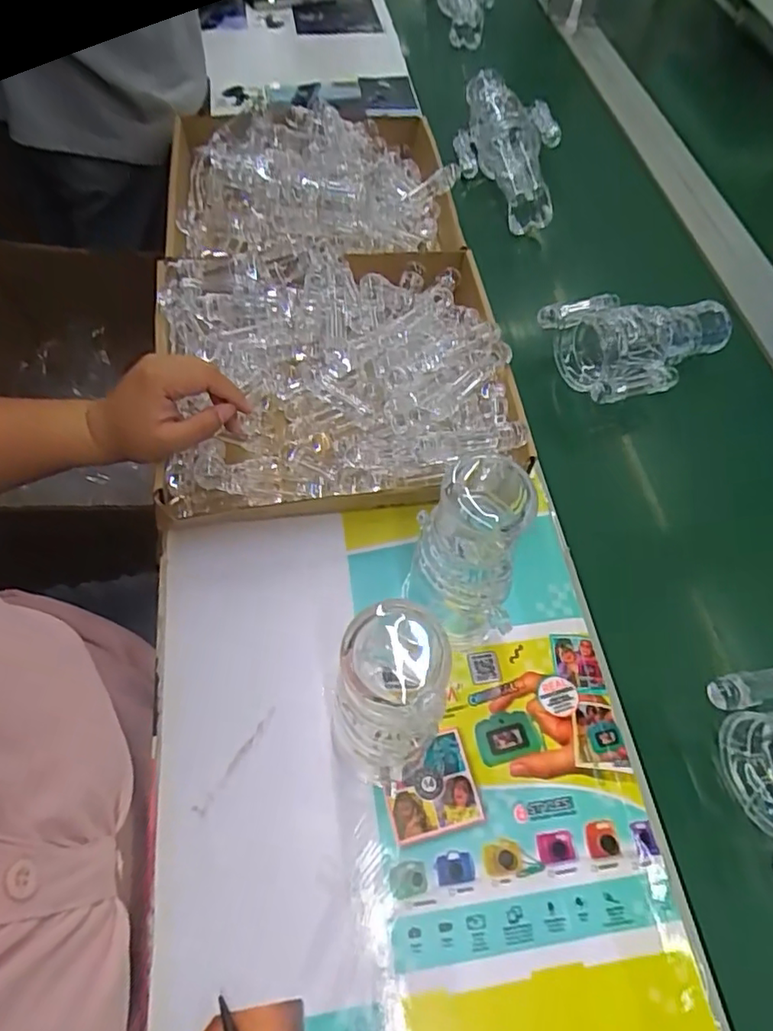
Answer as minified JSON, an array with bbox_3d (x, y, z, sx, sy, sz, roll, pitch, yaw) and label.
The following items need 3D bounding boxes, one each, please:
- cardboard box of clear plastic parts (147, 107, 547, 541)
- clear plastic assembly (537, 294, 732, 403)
[{"bbox_3d":[-0.067,-0.251,0.595,0.304,0.069,0.544,-6,60,-8],"label":"cardboard box of clear plastic parts"},{"bbox_3d":[0.263,-0.182,0.597,0.183,0.050,0.118,-20,63,-16],"label":"clear plastic assembly"}]

